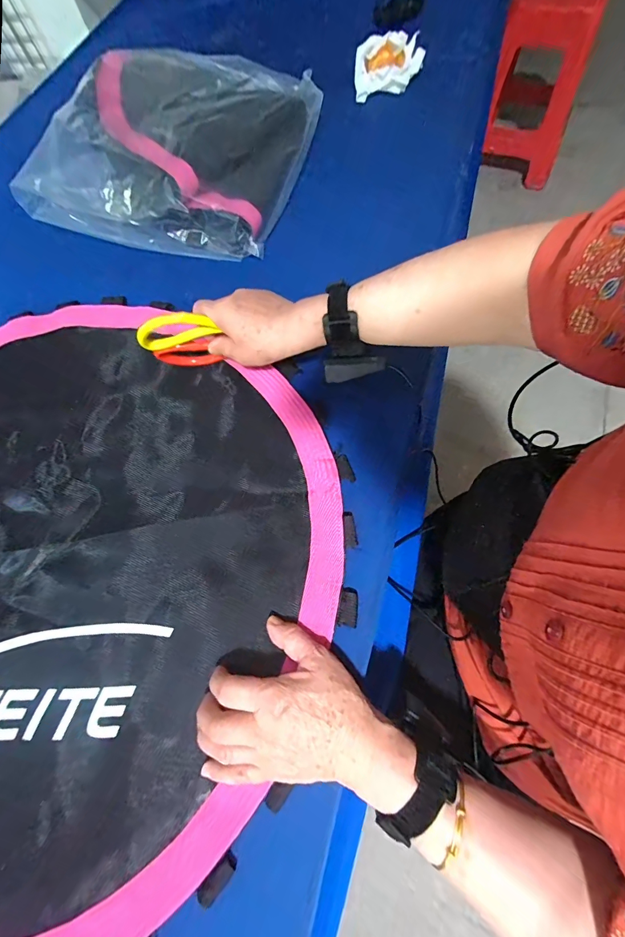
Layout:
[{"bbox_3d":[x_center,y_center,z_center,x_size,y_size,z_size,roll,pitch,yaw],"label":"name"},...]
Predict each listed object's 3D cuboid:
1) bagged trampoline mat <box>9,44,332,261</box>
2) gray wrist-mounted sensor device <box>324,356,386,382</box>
[{"bbox_3d":[-0.221,-0.542,0.616,0.385,0.105,0.374,13,69,8],"label":"bagged trampoline mat"},{"bbox_3d":[0.046,-0.111,0.407,0.064,0.031,0.011,-4,67,4],"label":"gray wrist-mounted sensor device"}]

